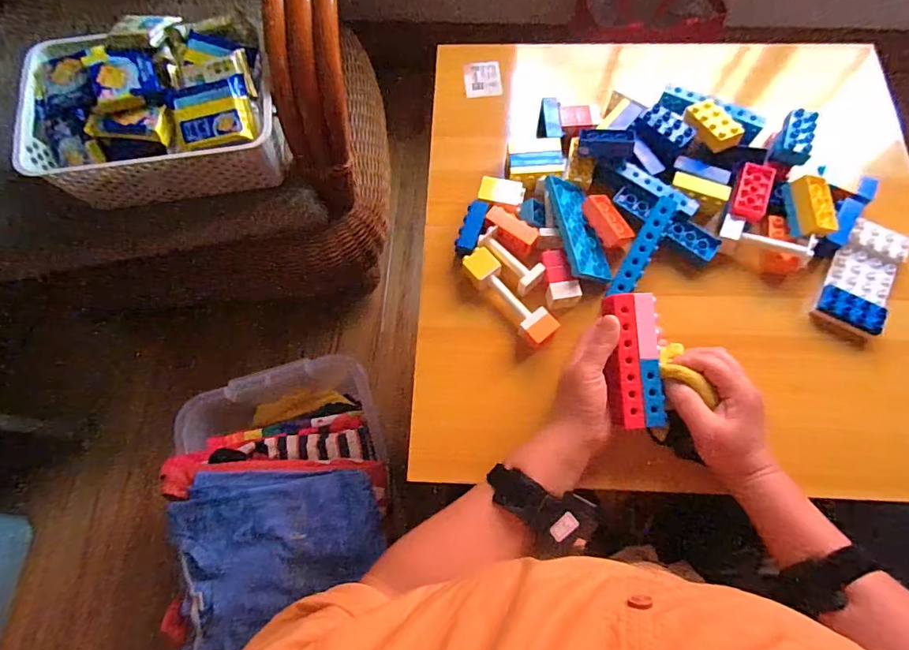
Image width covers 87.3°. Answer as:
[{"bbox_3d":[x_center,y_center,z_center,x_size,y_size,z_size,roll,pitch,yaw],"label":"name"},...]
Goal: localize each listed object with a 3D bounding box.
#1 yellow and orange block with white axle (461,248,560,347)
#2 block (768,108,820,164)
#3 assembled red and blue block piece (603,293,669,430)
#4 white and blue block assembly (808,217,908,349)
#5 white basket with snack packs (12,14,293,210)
[{"bbox_3d":[0.060,-0.029,0.533,0.037,0.035,0.131,-39,74,-11],"label":"yellow and orange block with white axle"},{"bbox_3d":[0.395,-0.215,0.548,0.034,0.023,0.063,18,82,21],"label":"block"},{"bbox_3d":[0.175,0.034,0.464,0.047,0.025,0.127,-2,86,1],"label":"assembled red and blue block piece"},{"bbox_3d":[0.449,-0.048,0.527,0.063,0.034,0.134,29,74,11],"label":"white and blue block assembly"},{"bbox_3d":[-0.388,-0.281,0.633,0.299,0.127,0.196,-11,71,-2],"label":"white basket with snack packs"}]

